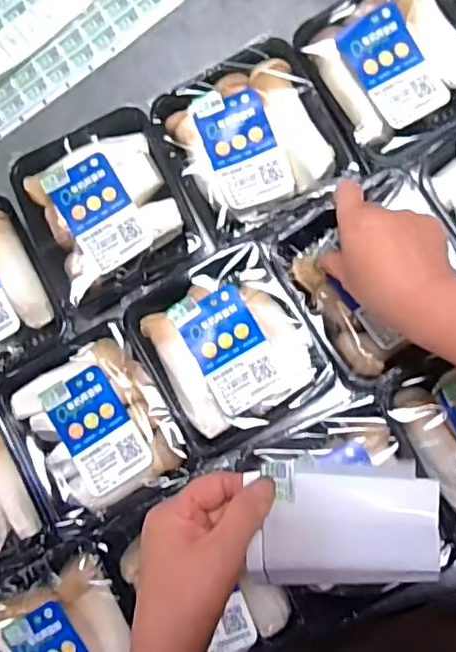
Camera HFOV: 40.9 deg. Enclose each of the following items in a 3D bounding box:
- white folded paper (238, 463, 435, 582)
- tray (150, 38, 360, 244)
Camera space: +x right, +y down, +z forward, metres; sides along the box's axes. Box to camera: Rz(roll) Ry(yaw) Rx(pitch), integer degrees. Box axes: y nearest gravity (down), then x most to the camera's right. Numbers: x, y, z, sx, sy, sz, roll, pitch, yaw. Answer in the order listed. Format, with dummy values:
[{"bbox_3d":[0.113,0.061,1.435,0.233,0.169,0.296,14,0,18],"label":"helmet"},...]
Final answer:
[{"bbox_3d":[0.071,0.119,0.363,0.106,0.015,0.069,2,85,7],"label":"white folded paper"},{"bbox_3d":[0.025,-0.160,0.552,0.137,0.047,0.151,-27,82,3],"label":"tray"}]

